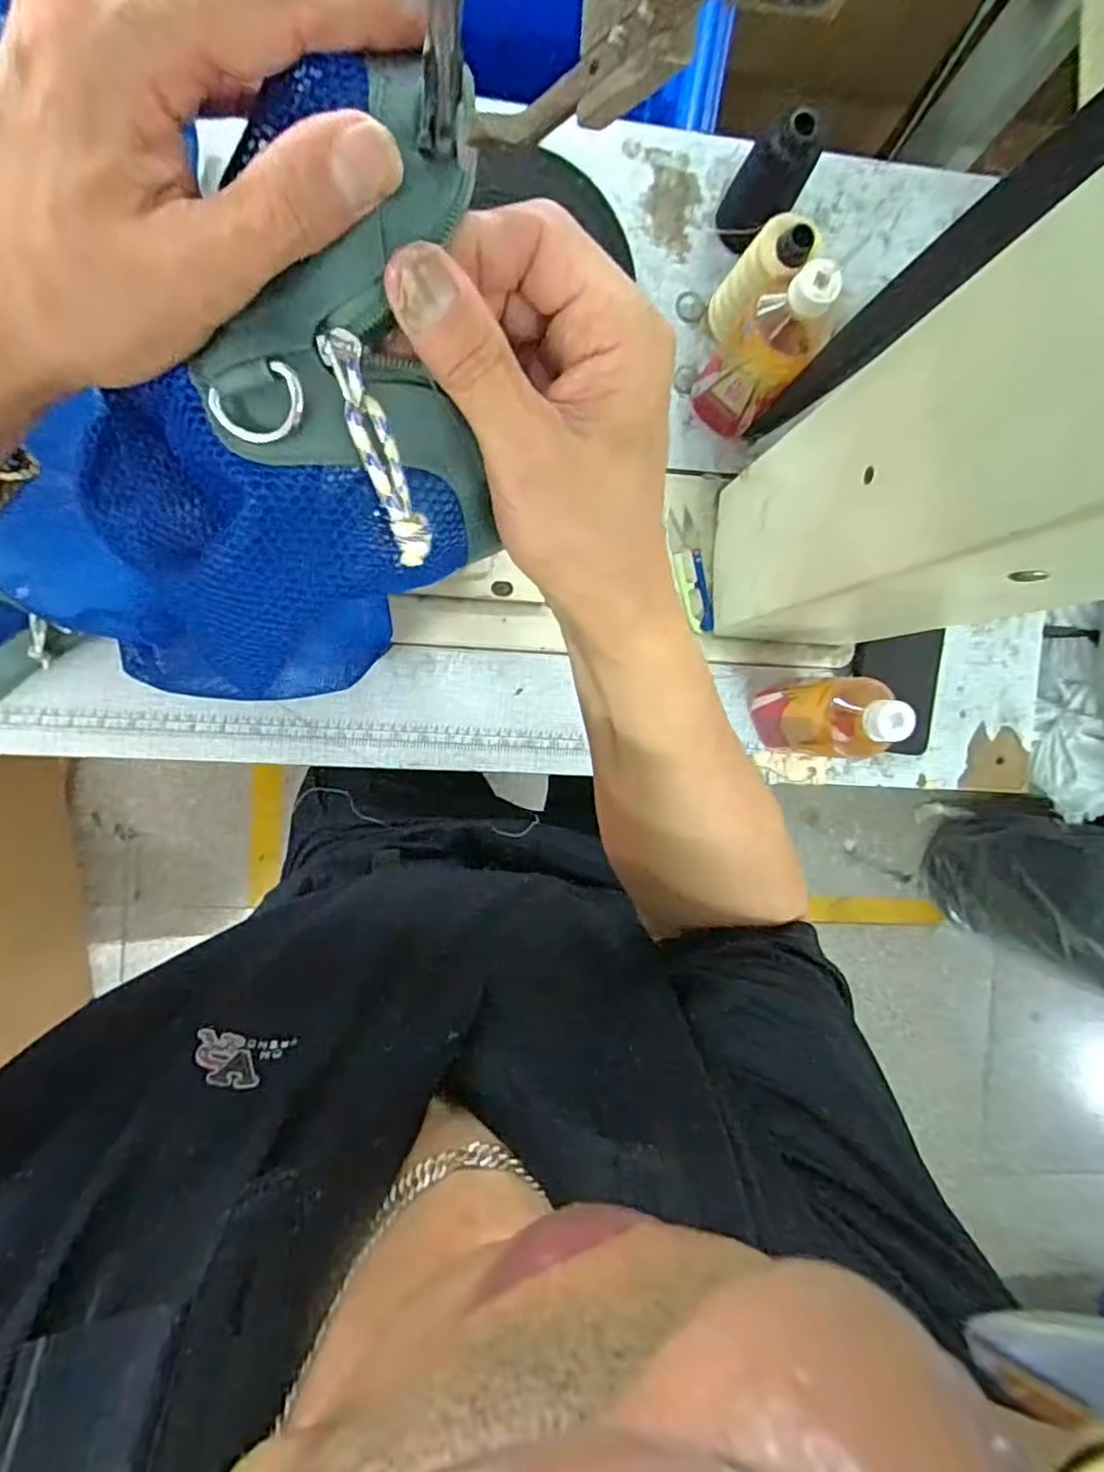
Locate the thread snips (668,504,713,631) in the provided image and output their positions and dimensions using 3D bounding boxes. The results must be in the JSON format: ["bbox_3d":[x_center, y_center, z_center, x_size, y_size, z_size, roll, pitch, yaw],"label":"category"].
[{"bbox_3d":[0.133,-0.157,0.639,0.026,0.015,0.119,-11,93,-6],"label":"thread snips"}]

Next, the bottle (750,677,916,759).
[{"bbox_3d":[0.231,-0.013,0.566,0.066,0.179,0.064,0,92,-7],"label":"bottle"}]

